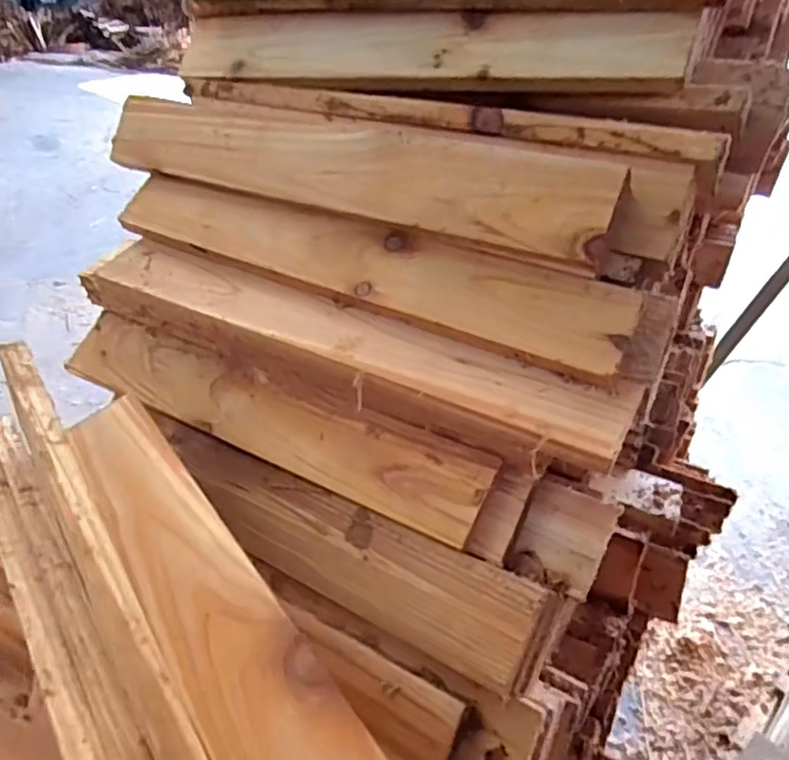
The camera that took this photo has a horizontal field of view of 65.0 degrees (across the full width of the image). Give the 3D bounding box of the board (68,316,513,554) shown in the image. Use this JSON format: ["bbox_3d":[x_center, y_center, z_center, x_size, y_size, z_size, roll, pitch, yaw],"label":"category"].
[{"bbox_3d":[-0.122,0.025,0.536,0.433,0.015,0.076,20,78,26],"label":"board"}]

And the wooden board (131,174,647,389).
[{"bbox_3d":[-0.045,-0.098,0.519,0.469,0.016,0.076,18,77,23],"label":"wooden board"}]

